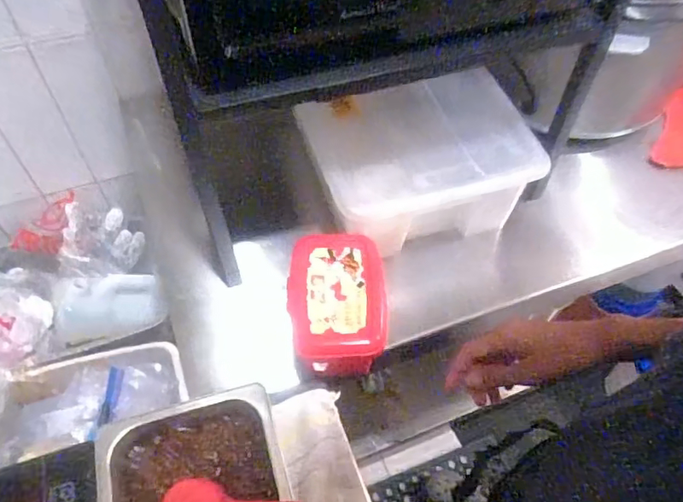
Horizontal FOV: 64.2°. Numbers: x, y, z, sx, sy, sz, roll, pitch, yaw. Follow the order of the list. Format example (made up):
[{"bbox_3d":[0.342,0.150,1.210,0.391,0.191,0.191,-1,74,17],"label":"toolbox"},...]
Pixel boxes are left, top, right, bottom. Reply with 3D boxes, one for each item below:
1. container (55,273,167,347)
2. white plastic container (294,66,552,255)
[{"bbox_3d":[-0.440,0.108,1.032,0.186,0.082,0.104,-9,55,-8],"label":"container"},{"bbox_3d":[0.106,-0.105,0.743,0.276,0.146,0.163,-14,56,-11],"label":"white plastic container"}]

